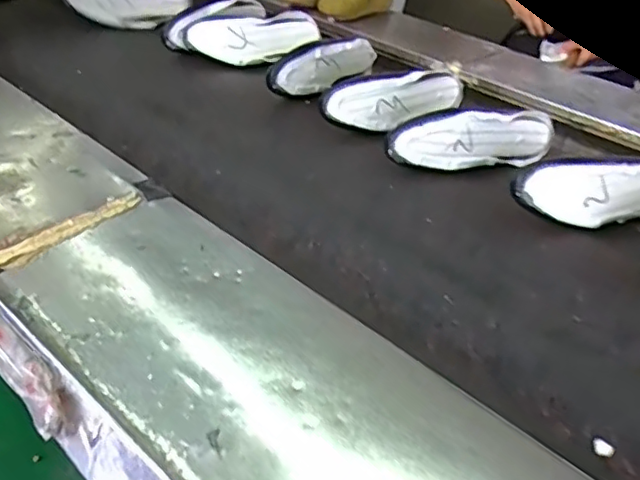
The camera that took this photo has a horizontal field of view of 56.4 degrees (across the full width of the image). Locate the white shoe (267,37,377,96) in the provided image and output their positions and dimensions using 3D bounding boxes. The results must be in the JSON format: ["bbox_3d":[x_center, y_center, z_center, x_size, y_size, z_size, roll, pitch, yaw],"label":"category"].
[{"bbox_3d":[0.014,-0.321,1.096,0.069,0.068,0.266,27,43,27],"label":"white shoe"}]

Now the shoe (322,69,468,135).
[{"bbox_3d":[0.125,-0.244,1.005,0.275,0.069,0.103,-23,45,-31],"label":"shoe"}]

